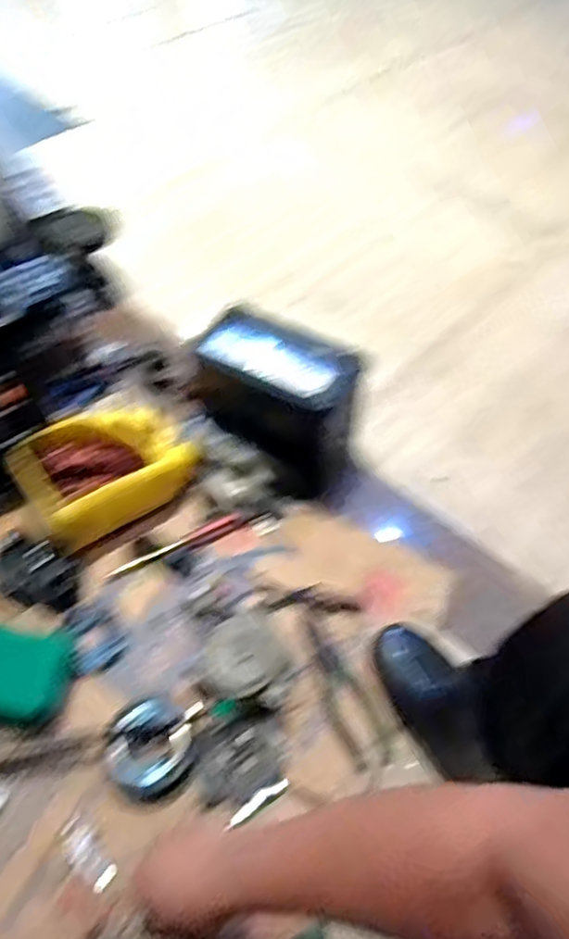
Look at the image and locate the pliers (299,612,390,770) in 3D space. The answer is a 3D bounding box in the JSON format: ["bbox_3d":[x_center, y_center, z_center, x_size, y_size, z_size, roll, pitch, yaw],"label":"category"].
[{"bbox_3d":[0.063,0.269,0.794,0.056,0.009,0.199,-23,57,-17],"label":"pliers"}]

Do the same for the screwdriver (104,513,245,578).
[{"bbox_3d":[-0.151,0.105,0.903,0.198,0.027,0.020,-25,58,-18],"label":"screwdriver"}]

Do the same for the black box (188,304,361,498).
[{"bbox_3d":[-0.011,-0.100,0.962,0.236,0.199,0.127,30,58,19],"label":"black box"}]

